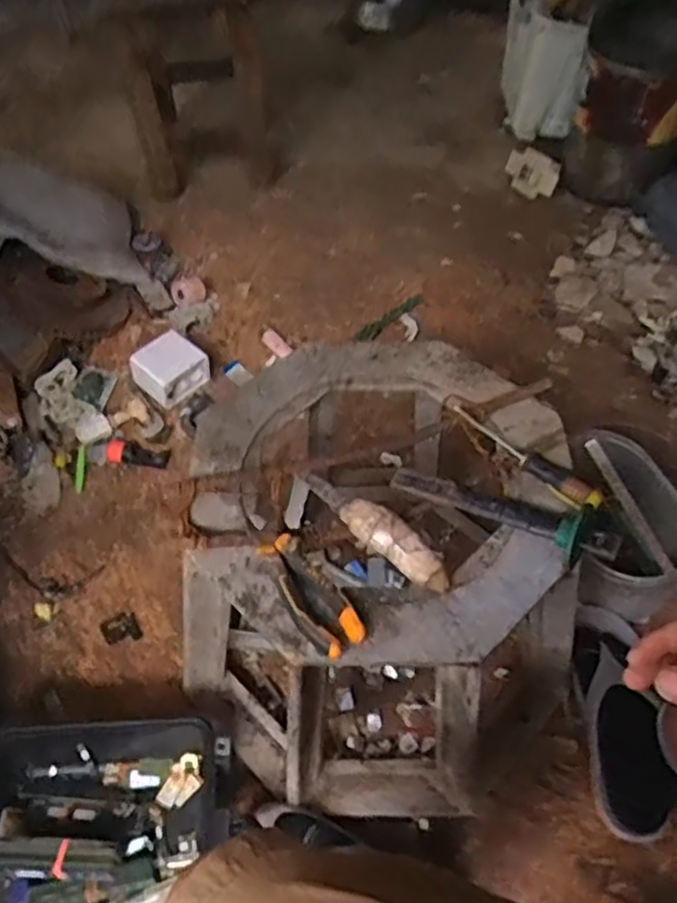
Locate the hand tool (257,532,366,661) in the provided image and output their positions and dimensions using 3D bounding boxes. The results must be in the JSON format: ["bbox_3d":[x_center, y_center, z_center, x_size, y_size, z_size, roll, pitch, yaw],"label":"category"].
[{"bbox_3d":[-0.024,0.126,0.623,0.047,0.028,0.118,-27,57,-17],"label":"hand tool"}]

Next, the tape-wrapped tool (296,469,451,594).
[{"bbox_3d":[0.031,0.071,0.685,0.191,0.036,0.033,38,63,26],"label":"tape-wrapped tool"}]

